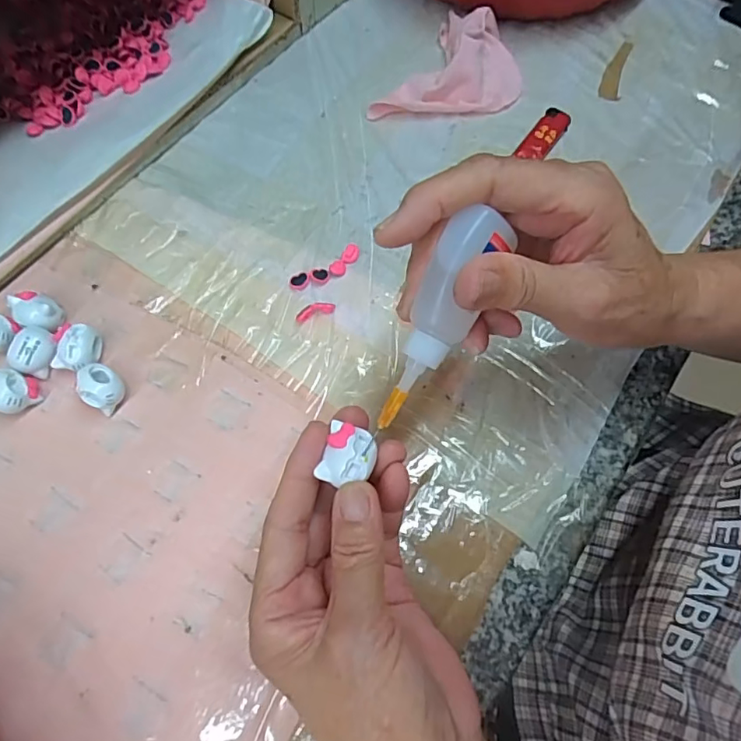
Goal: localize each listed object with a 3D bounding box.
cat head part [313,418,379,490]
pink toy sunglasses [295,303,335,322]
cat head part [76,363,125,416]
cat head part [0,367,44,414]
[{"bbox_3d":[-0.009,0.033,0.216,0.020,0.006,0.023,17,66,6],"label":"cat head part"},{"bbox_3d":[-0.032,-0.035,0.310,0.024,0.005,0.008,-19,67,-10],"label":"pink toy sunglasses"},{"bbox_3d":[-0.142,0.010,0.282,0.024,0.021,0.021,41,71,15],"label":"cat head part"},{"bbox_3d":[-0.189,0.012,0.280,0.021,0.021,0.023,1,65,-2],"label":"cat head part"}]

